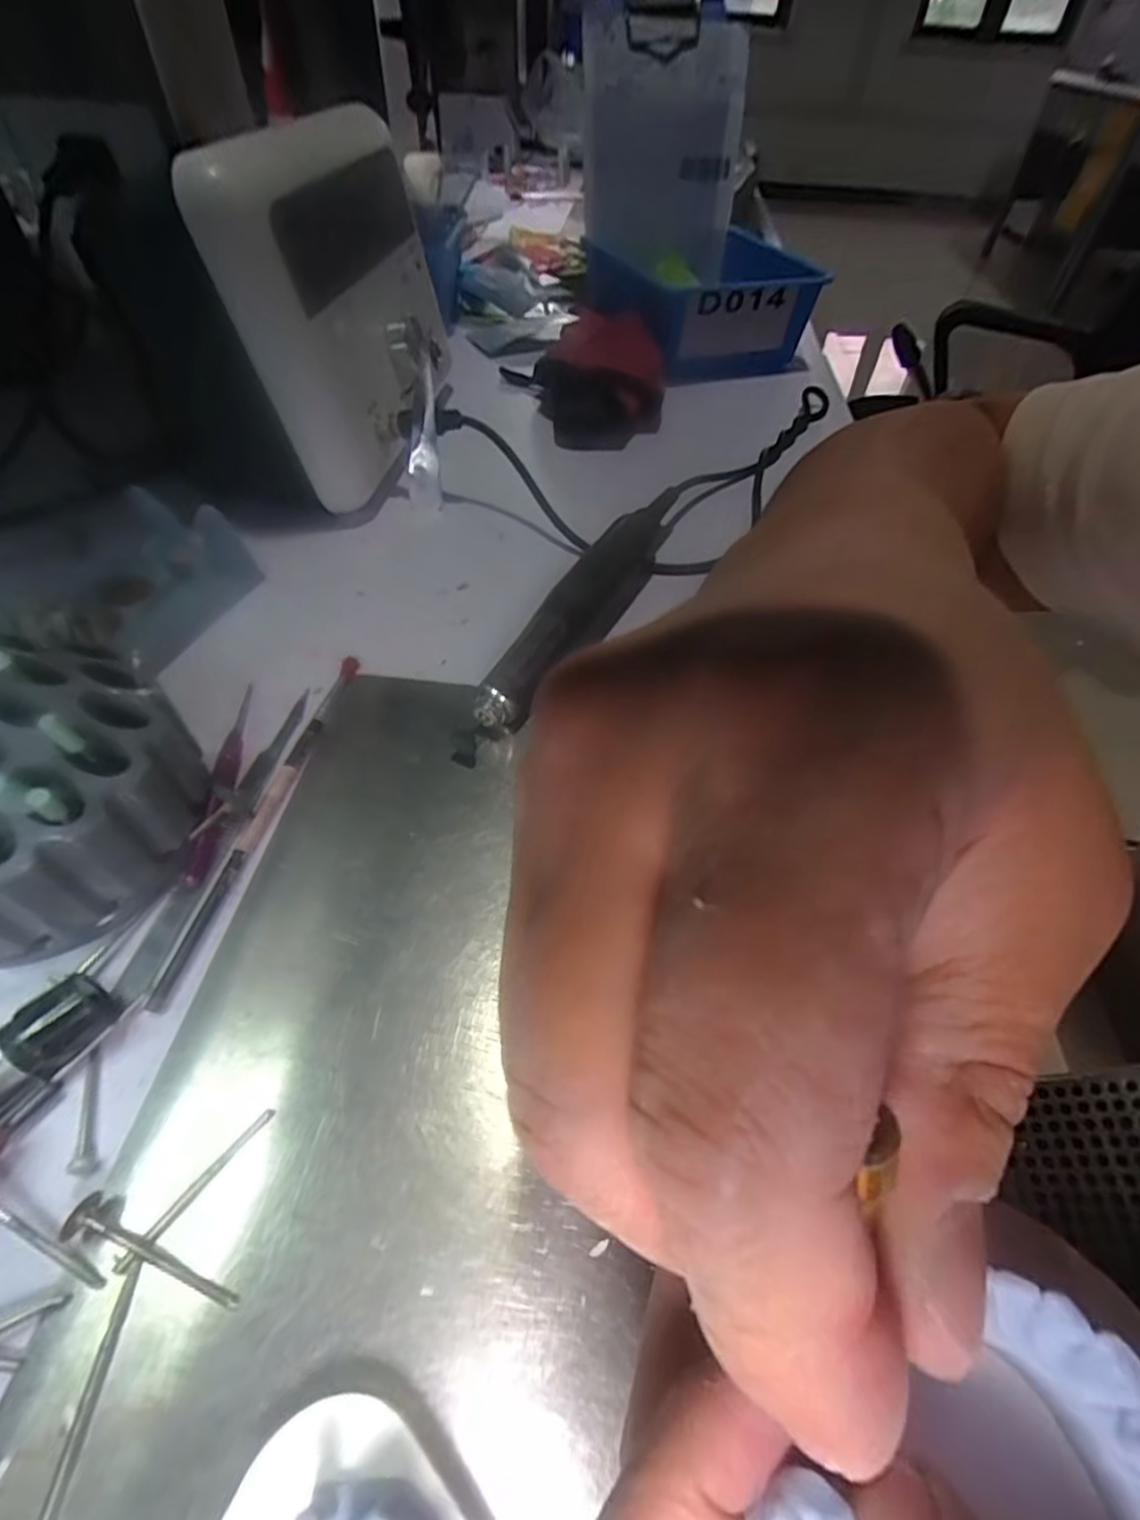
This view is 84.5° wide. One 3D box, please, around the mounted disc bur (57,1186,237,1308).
[{"bbox_3d":[-0.100,0.119,0.152,0.046,0.007,0.010,17,52,10],"label":"mounted disc bur"}]

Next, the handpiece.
[{"bbox_3d":[0.014,-0.081,0.309,0.024,0.028,0.190,23,53,15],"label":"handpiece"}]

